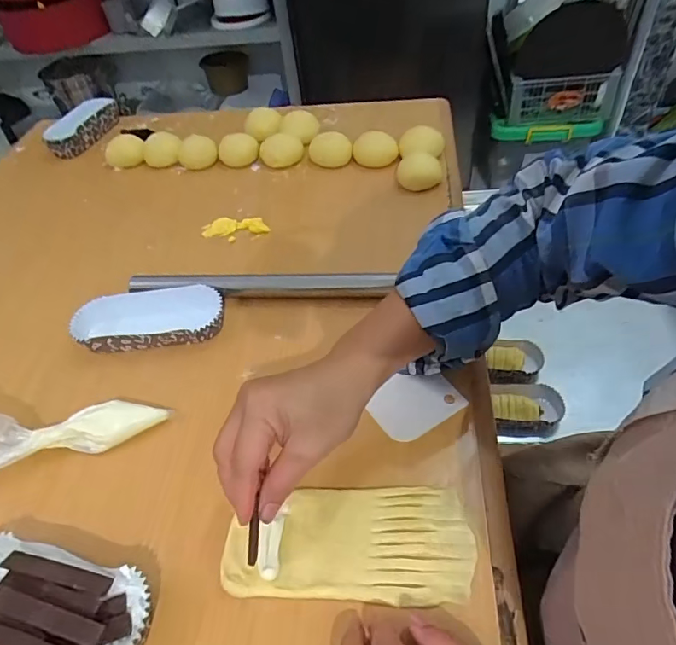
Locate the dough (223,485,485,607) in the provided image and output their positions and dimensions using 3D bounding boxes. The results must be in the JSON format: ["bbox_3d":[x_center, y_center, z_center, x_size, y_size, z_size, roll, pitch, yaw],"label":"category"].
[{"bbox_3d":[0.006,0.154,0.337,0.170,0.012,0.078,-4,48,0],"label":"dough"}]

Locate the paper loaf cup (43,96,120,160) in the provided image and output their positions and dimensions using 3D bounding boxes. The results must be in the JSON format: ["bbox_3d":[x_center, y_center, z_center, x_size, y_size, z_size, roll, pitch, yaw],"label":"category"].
[{"bbox_3d":[-0.412,-0.321,0.783,0.055,0.046,0.138,21,54,23],"label":"paper loaf cup"}]

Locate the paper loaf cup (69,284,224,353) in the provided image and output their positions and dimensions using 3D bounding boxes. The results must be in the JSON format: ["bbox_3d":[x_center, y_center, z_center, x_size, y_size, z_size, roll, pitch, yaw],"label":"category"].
[{"bbox_3d":[-0.186,-0.005,0.485,0.137,0.033,0.060,-7,48,0],"label":"paper loaf cup"}]

